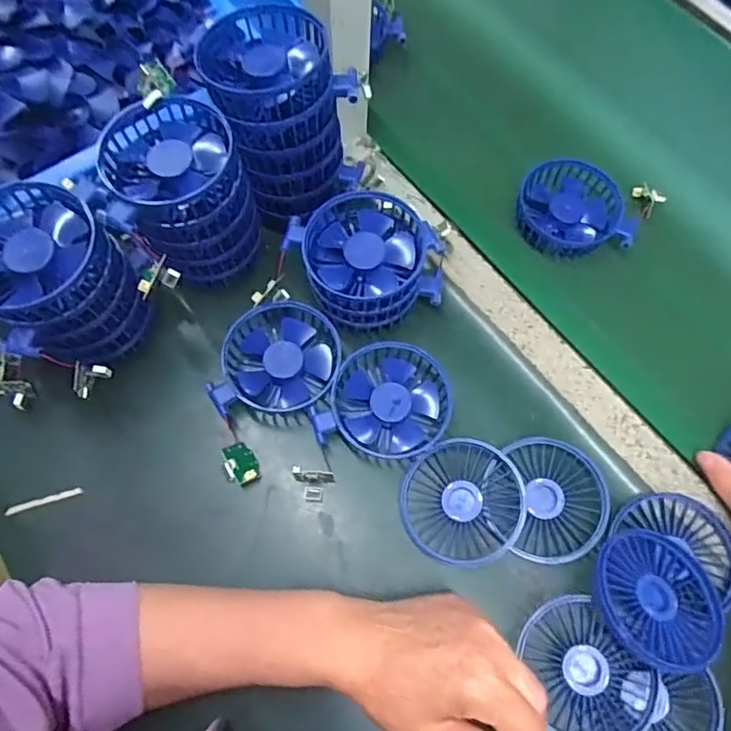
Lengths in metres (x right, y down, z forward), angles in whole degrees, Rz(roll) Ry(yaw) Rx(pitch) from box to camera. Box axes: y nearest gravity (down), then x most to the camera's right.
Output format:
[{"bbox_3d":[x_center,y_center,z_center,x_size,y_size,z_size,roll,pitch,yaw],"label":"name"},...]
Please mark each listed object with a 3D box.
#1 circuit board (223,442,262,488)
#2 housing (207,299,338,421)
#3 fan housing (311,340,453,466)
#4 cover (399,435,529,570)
[{"bbox_3d":[-0.092,0.074,0.419,0.028,0.015,0.031,-21,85,-47],"label":"circuit board"},{"bbox_3d":[-0.066,0.000,0.441,0.089,0.039,0.097,1,68,-3],"label":"housing"},{"bbox_3d":[0.019,0.030,0.431,0.088,0.040,0.088,1,68,-3],"label":"fan housing"},{"bbox_3d":[0.071,0.100,0.411,0.084,0.024,0.087,14,79,7],"label":"cover"}]

